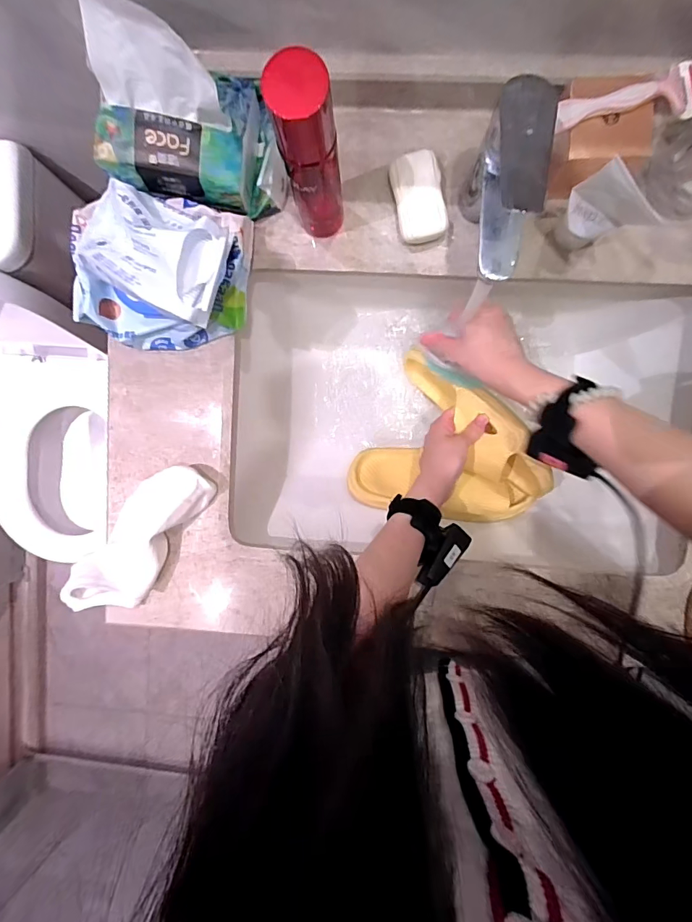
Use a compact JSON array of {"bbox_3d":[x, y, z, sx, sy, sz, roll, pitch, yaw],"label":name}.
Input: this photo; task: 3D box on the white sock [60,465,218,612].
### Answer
[{"bbox_3d":[-0.228,0.091,0.460,0.080,0.044,0.213,33,96,0],"label":"white sock"}]

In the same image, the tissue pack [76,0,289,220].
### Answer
[{"bbox_3d":[-0.141,-0.303,0.387,0.157,0.128,0.099,10,95,3],"label":"tissue pack"}]

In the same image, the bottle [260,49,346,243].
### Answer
[{"bbox_3d":[-0.027,-0.250,0.358,0.044,0.174,0.043,-10,94,4],"label":"bottle"}]

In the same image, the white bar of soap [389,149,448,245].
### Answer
[{"bbox_3d":[0.074,-0.262,0.427,0.046,0.026,0.083,-13,94,3],"label":"white bar of soap"}]

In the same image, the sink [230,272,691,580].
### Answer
[{"bbox_3d":[0.135,-0.055,0.538,0.523,0.164,0.334,4,95,2],"label":"sink"}]

